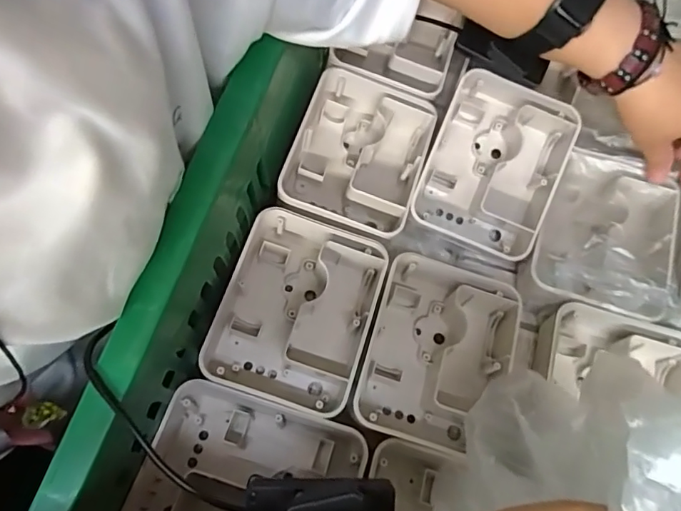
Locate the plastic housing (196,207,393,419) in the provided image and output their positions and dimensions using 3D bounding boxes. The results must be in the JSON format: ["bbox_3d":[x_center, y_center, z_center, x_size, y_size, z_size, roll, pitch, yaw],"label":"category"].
[{"bbox_3d":[-0.030,0.039,0.357,0.101,0.043,0.128,18,70,4],"label":"plastic housing"}]

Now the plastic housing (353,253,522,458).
[{"bbox_3d":[0.071,0.072,0.365,0.099,0.034,0.124,17,70,3],"label":"plastic housing"}]

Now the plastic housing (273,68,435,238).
[{"bbox_3d":[0.012,-0.080,0.403,0.105,0.034,0.129,19,70,4],"label":"plastic housing"}]

